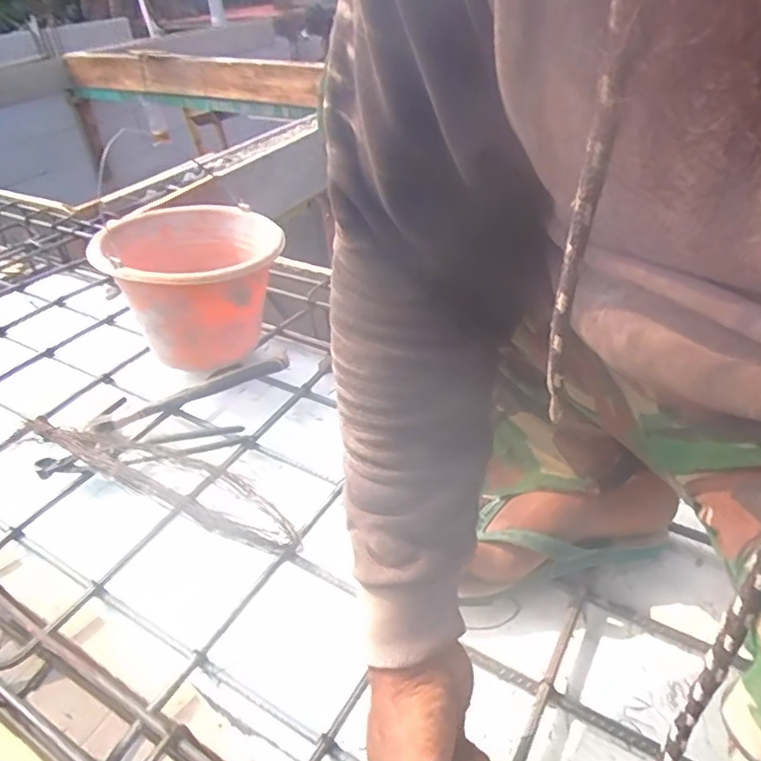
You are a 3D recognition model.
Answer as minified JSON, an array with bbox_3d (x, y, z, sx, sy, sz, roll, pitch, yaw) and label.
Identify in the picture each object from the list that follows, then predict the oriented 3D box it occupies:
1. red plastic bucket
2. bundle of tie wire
[{"bbox_3d":[-0.259,-0.124,0.832,0.225,0.188,0.246,-20,39,-19],"label":"red plastic bucket"},{"bbox_3d":[-0.253,0.098,0.659,0.378,0.055,0.080,11,40,20],"label":"bundle of tie wire"}]

